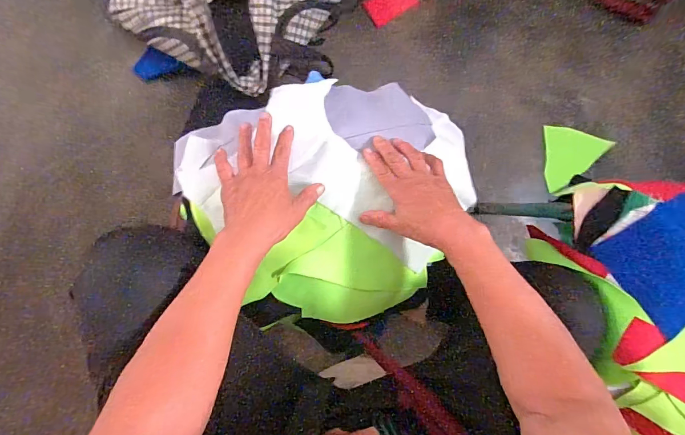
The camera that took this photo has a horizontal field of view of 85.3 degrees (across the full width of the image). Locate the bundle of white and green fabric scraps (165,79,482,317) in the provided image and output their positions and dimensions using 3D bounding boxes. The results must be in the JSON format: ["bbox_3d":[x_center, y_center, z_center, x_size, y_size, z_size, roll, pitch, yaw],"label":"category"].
[{"bbox_3d":[0.017,-0.042,0.514,0.369,0.075,0.311,-31,92,-9],"label":"bundle of white and green fabric scraps"}]

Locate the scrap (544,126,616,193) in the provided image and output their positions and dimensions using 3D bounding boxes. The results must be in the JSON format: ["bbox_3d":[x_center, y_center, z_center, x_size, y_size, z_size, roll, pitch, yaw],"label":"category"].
[{"bbox_3d":[0.597,-0.153,0.926,0.192,0.038,0.156,-6,88,-9],"label":"scrap"}]

